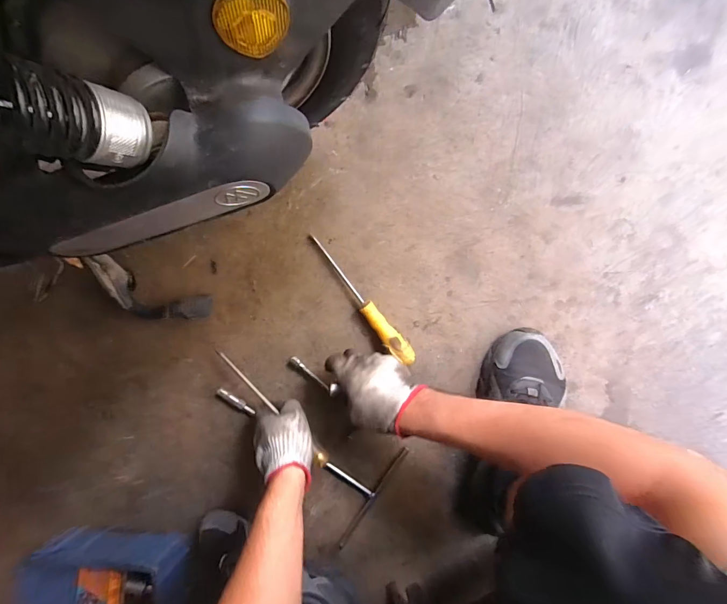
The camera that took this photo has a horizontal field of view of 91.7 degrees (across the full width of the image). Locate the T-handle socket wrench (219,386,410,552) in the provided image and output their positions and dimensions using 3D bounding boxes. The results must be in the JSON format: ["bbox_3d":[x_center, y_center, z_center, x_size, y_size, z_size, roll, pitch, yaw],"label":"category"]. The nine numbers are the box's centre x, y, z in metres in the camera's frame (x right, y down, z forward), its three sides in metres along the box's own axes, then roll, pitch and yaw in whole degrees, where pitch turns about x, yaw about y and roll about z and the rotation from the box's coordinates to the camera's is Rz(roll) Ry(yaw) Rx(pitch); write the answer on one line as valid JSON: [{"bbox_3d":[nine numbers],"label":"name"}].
[{"bbox_3d":[-0.109,0.232,0.573,0.305,0.021,0.190,32,94,1],"label":"T-handle socket wrench"}]

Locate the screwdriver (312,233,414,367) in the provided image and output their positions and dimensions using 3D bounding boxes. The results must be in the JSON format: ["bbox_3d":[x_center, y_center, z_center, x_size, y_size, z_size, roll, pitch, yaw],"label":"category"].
[{"bbox_3d":[-0.006,-0.001,0.536,0.028,0.028,0.237,-42,86,5],"label":"screwdriver"}]

